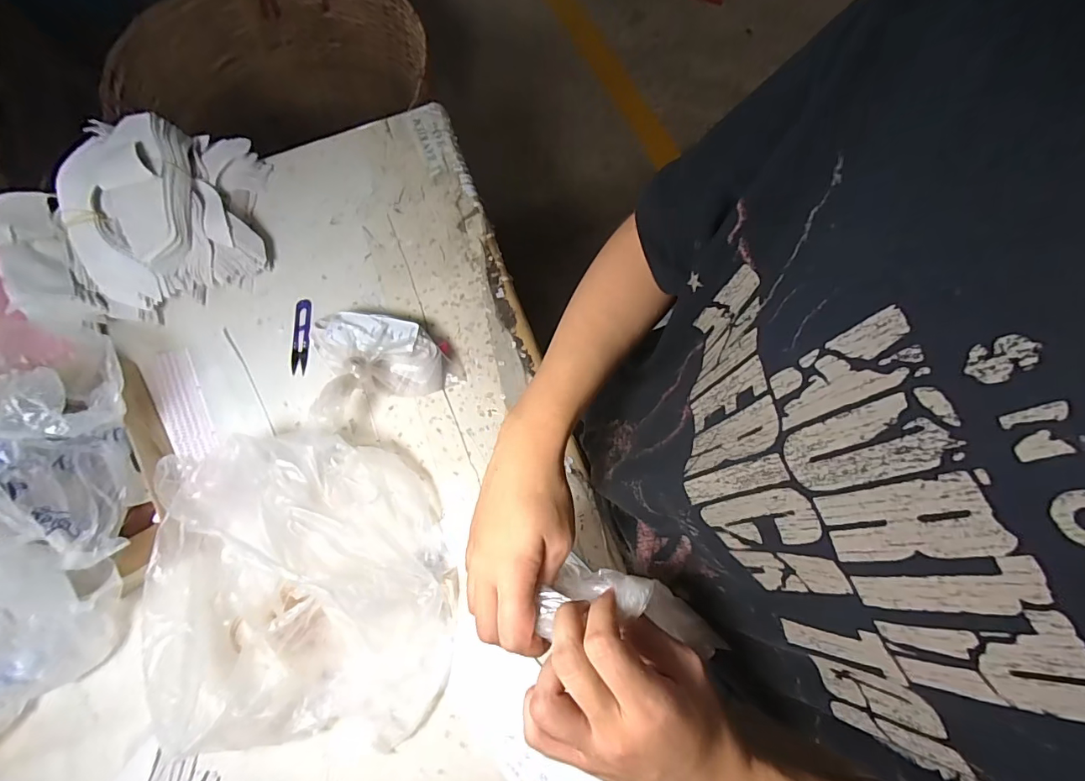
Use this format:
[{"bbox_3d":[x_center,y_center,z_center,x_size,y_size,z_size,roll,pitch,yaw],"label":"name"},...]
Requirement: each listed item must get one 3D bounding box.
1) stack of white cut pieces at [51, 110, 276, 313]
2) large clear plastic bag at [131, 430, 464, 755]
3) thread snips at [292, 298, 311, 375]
[{"bbox_3d":[-0.476,-0.239,0.601,0.182,0.135,0.238,-12,74,-2],"label":"stack of white cut pieces"},{"bbox_3d":[-0.236,0.191,0.475,0.269,0.140,0.284,3,74,3],"label":"large clear plastic bag"},{"bbox_3d":[-0.322,-0.073,0.636,0.023,0.010,0.102,-3,74,1],"label":"thread snips"}]

